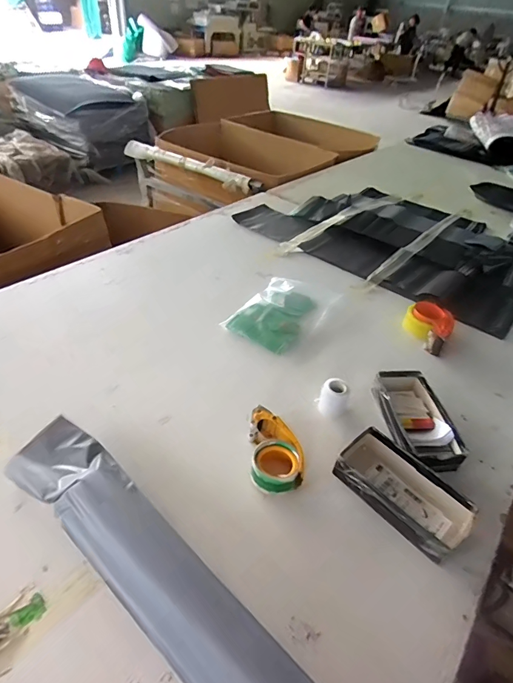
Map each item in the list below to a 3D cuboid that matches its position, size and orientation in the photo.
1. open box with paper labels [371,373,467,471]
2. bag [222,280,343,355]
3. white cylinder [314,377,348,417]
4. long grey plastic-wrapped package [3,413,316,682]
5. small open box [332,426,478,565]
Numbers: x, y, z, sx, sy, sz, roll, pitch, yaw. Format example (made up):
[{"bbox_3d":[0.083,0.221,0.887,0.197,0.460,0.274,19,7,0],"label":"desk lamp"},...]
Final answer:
[{"bbox_3d":[0.316,0.160,0.800,0.123,0.055,0.225,0,40,-8],"label":"open box with paper labels"},{"bbox_3d":[0.075,-0.084,1.072,0.194,0.038,0.313,26,44,22],"label":"bag"},{"bbox_3d":[0.155,0.121,0.820,0.058,0.074,0.052,5,40,-2],"label":"white cylinder"},{"bbox_3d":[-0.120,0.314,0.519,0.682,0.059,0.116,31,46,30],"label":"long grey plastic-wrapped package"},{"bbox_3d":[0.246,0.252,0.684,0.114,0.053,0.222,-30,52,-35],"label":"small open box"}]

